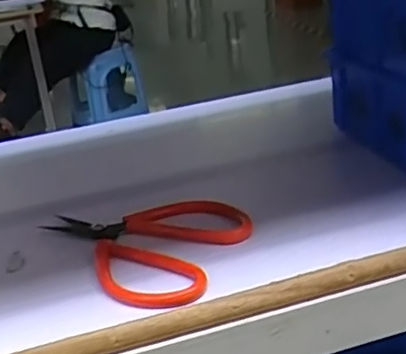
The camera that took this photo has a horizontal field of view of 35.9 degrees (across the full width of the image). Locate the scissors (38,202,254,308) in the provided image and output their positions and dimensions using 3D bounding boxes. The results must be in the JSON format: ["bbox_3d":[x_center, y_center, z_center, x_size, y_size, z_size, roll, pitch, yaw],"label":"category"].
[{"bbox_3d":[-0.041,0.038,0.369,0.120,0.012,0.092,7,28,27],"label":"scissors"}]

